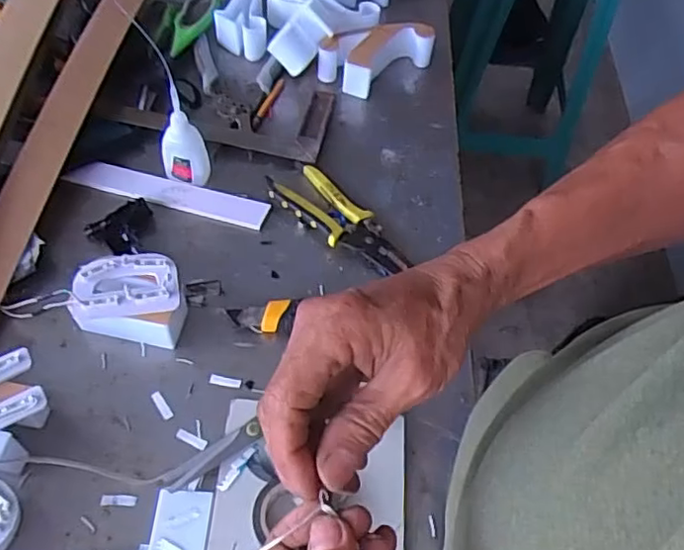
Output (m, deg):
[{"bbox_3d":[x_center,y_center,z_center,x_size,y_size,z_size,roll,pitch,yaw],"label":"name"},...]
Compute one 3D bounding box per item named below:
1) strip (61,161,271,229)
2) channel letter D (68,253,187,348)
[{"bbox_3d":[-0.169,-0.082,0.606,0.194,0.006,0.033,15,57,3],"label":"strip"},{"bbox_3d":[-0.173,0.019,0.515,0.088,0.049,0.063,7,57,-2],"label":"channel letter D"}]

